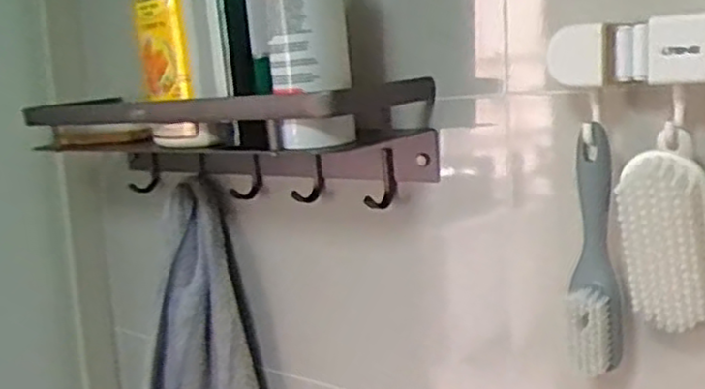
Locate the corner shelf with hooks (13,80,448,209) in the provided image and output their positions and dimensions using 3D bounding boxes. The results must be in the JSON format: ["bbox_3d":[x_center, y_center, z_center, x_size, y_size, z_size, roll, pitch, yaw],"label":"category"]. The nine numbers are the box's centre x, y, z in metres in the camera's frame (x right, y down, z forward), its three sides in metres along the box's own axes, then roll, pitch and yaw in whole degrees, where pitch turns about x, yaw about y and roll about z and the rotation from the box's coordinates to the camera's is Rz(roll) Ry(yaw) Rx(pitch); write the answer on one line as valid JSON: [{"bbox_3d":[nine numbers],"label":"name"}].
[{"bbox_3d":[-0.159,-0.043,0.750,0.474,0.102,0.188,1,9,32],"label":"corner shelf with hooks"}]

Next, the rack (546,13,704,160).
[{"bbox_3d":[0.229,-0.067,0.490,0.170,0.096,0.035,1,9,34],"label":"rack"}]

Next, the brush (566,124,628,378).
[{"bbox_3d":[0.176,0.043,0.550,0.043,0.173,0.034,-1,8,21],"label":"brush"}]

